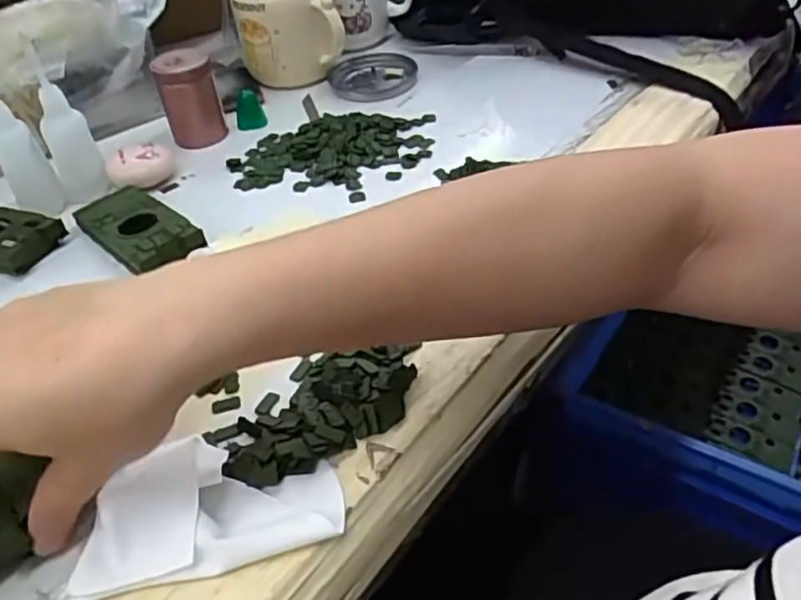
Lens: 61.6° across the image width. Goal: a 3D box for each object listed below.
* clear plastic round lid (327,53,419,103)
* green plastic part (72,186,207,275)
[{"bbox_3d":[-0.025,-0.201,0.603,0.075,0.013,0.090,-21,43,-15],"label":"clear plastic round lid"},{"bbox_3d":[-0.172,-0.049,0.439,0.046,0.012,0.113,-38,47,-25],"label":"green plastic part"}]

